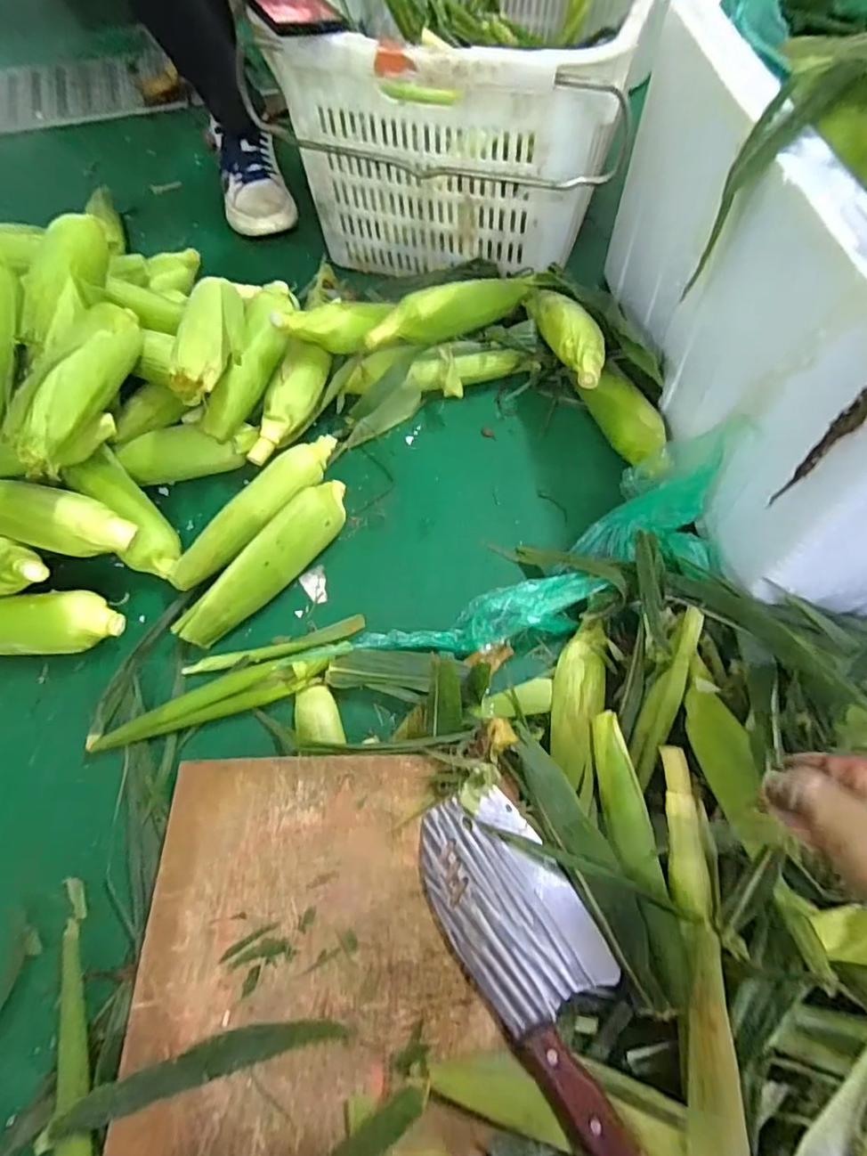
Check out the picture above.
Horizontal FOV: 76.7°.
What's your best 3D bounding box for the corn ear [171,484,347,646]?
[{"bbox_3d":[-0.170,-0.018,0.585,0.053,0.062,0.232,35,68,18],"label":"corn ear"}]

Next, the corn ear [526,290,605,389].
[{"bbox_3d":[0.160,-0.306,0.661,0.043,0.042,0.218,-12,49,-5],"label":"corn ear"}]

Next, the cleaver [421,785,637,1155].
[{"bbox_3d":[0.085,0.290,0.405,0.098,0.020,0.266,-30,66,-14],"label":"cleaver"}]

